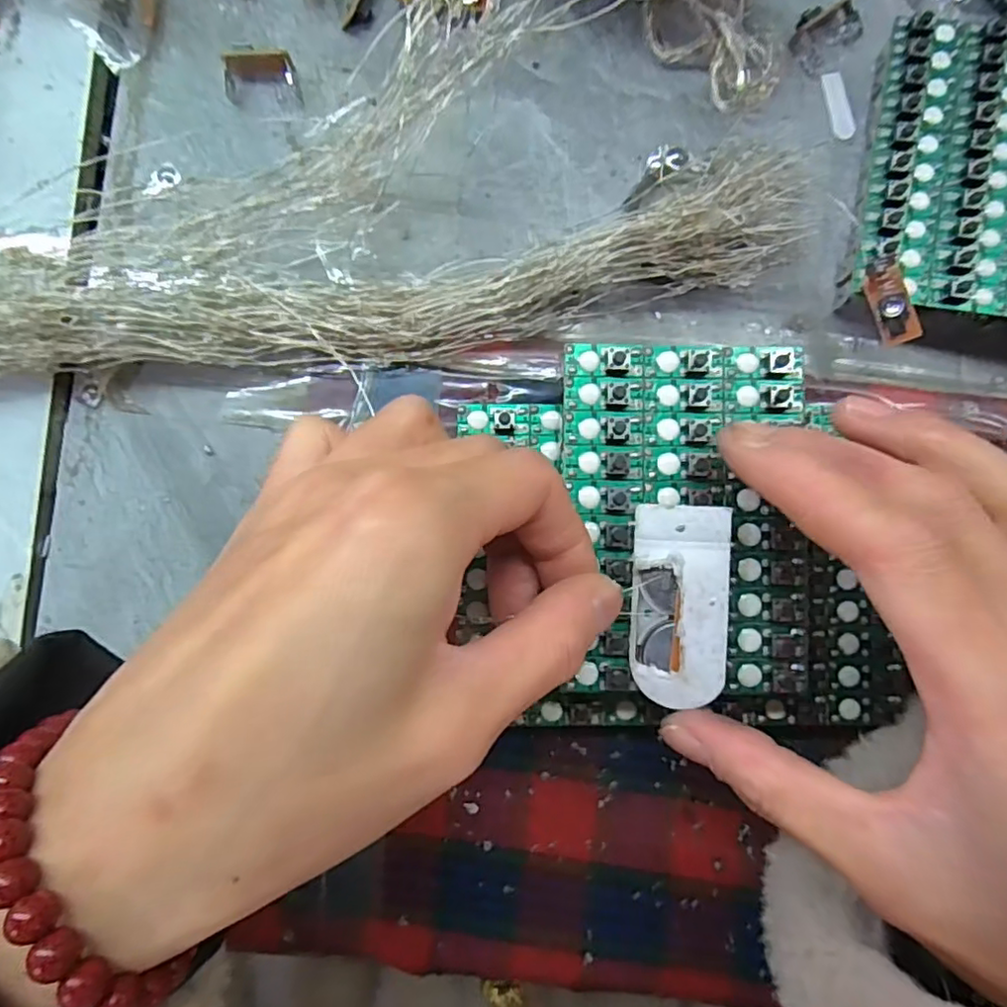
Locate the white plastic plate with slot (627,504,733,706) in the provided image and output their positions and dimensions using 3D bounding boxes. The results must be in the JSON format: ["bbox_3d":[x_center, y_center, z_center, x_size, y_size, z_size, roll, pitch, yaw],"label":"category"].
[{"bbox_3d":[0.045,0.026,0.155,0.024,0.004,0.050,2,88,15],"label":"white plastic plate with slot"}]

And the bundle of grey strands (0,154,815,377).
[{"bbox_3d":[-0.125,-0.066,0.177,0.439,0.043,0.050,-4,87,-1],"label":"bundle of grey strands"}]

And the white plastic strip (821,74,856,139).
[{"bbox_3d":[0.114,-0.135,0.206,0.007,0.004,0.022,-15,89,7],"label":"white plastic strip"}]

